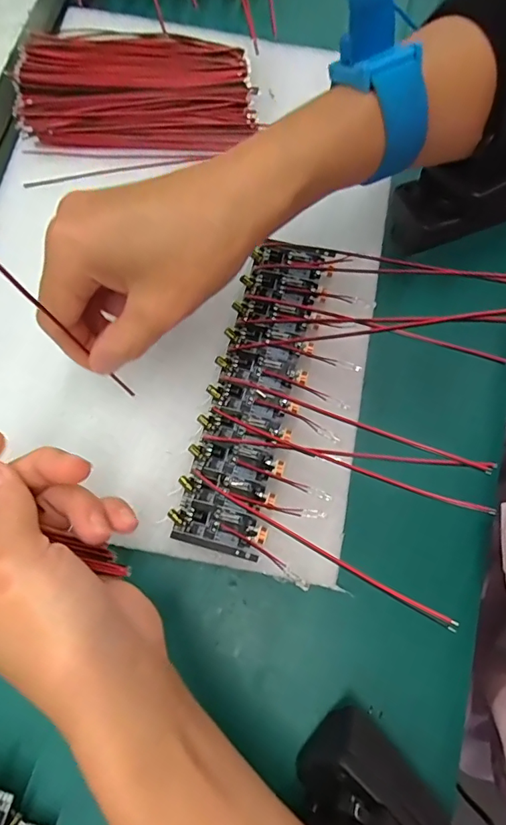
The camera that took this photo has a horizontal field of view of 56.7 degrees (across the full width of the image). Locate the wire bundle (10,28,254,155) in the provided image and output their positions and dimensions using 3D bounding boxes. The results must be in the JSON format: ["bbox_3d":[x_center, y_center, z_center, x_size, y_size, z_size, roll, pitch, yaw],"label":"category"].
[{"bbox_3d":[-0.069,-0.189,0.274,0.136,0.012,0.068,2,76,0],"label":"wire bundle"}]

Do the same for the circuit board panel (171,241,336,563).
[{"bbox_3d":[0.003,-0.014,0.233,0.044,0.005,0.161,15,76,4],"label":"circuit board panel"}]

